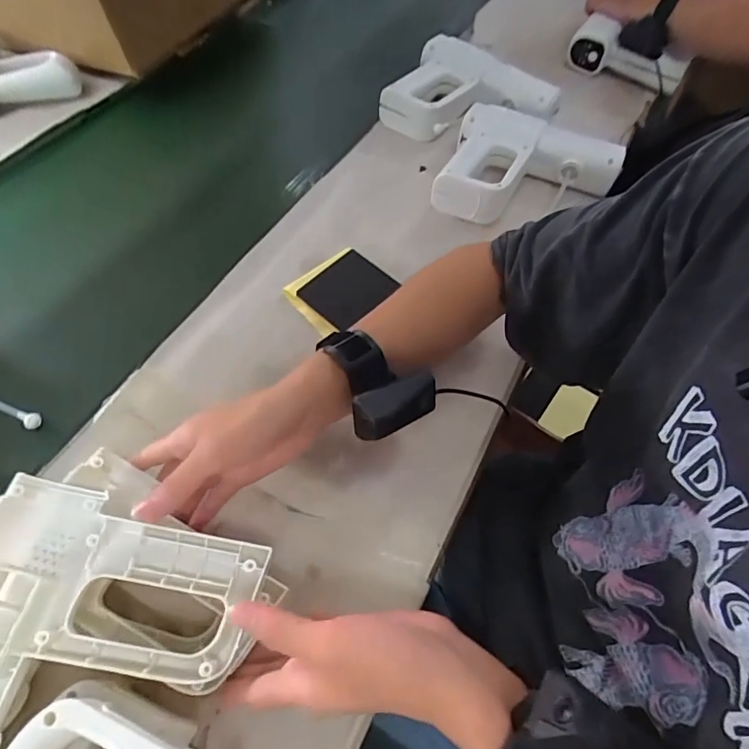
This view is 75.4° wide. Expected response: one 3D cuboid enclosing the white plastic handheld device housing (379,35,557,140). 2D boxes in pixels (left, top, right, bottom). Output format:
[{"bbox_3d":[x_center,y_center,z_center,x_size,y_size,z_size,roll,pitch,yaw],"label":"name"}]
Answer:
[{"bbox_3d":[0.131,-0.410,0.698,0.245,0.062,0.130,-1,58,-1],"label":"white plastic handheld device housing"}]

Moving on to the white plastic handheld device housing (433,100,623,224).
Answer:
[{"bbox_3d":[0.197,-0.256,0.620,0.210,0.057,0.161,18,60,10],"label":"white plastic handheld device housing"}]

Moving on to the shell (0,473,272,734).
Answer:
[{"bbox_3d":[-0.188,0.178,0.295,0.170,0.041,0.196,17,59,7],"label":"shell"}]

